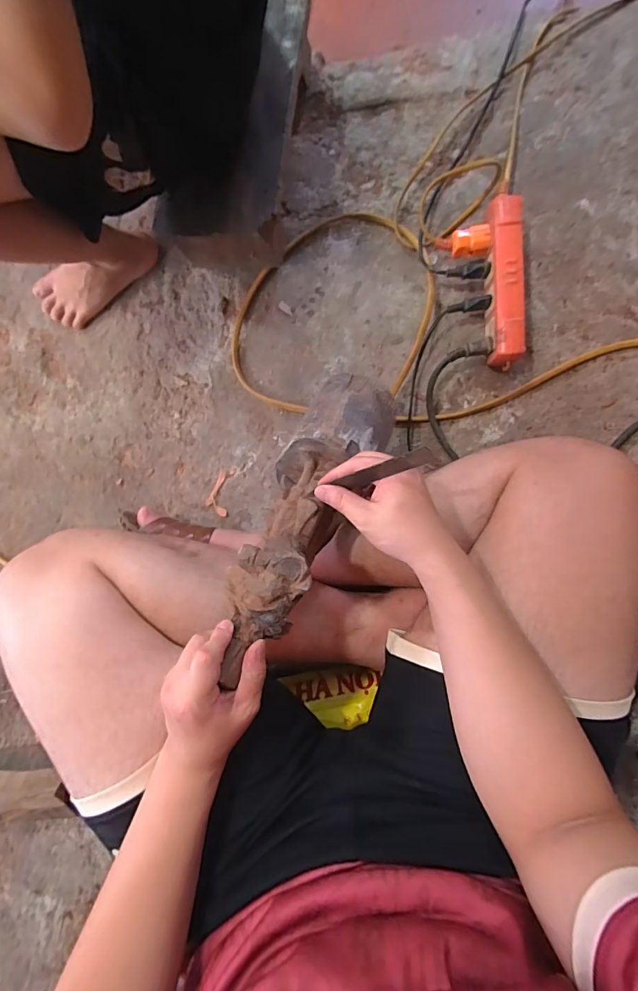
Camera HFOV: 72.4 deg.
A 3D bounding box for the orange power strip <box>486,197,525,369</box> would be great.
[{"bbox_3d":[0.231,-0.264,0.550,0.039,0.064,0.203,-2,92,12],"label":"orange power strip"}]

